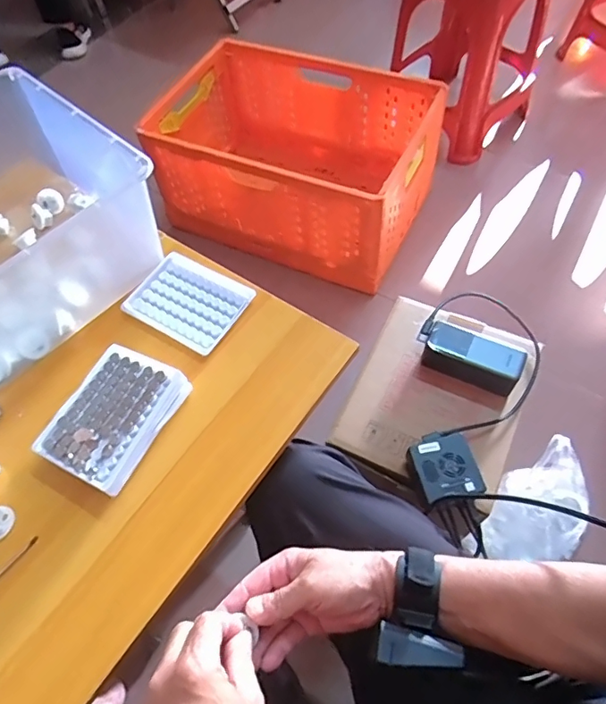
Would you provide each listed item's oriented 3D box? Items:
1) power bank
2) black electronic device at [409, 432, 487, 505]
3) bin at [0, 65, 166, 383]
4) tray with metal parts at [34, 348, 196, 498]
[{"bbox_3d":[0.240,0.006,0.705,0.131,0.048,0.056,22,64,16],"label":"power bank"},{"bbox_3d":[0.175,0.139,0.617,0.069,0.022,0.089,-16,60,-5],"label":"black electronic device"},{"bbox_3d":[-0.351,-0.141,0.578,0.307,0.151,0.256,-40,64,-17],"label":"bin"},{"bbox_3d":[-0.191,0.065,0.509,0.102,0.039,0.132,24,64,17],"label":"tray with metal parts"}]

